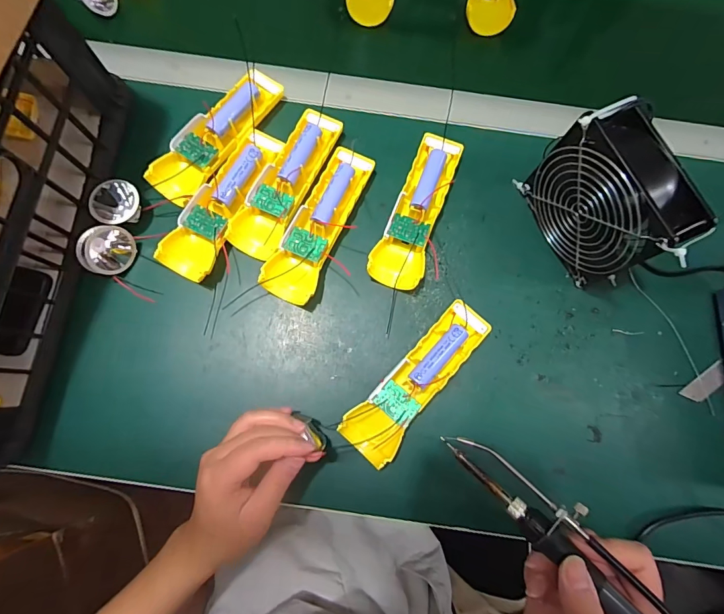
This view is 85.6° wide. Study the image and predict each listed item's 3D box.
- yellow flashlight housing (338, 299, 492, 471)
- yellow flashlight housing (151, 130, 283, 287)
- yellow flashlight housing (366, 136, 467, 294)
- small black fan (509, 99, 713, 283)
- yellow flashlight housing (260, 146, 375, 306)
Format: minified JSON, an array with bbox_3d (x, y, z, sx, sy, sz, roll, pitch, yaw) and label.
[{"bbox_3d":[0.051,0.063,0.353,0.048,0.031,0.164,40,80,7],"label":"yellow flashlight housing"},{"bbox_3d":[-0.135,-0.106,0.384,0.050,0.023,0.165,27,79,4],"label":"yellow flashlight housing"},{"bbox_3d":[0.055,-0.098,0.392,0.050,0.032,0.163,19,78,3],"label":"yellow flashlight housing"},{"bbox_3d":[0.215,-0.091,0.348,0.053,0.122,0.132,-23,79,-6],"label":"small black fan"},{"bbox_3d":[-0.039,-0.082,0.382,0.048,0.030,0.163,25,79,4],"label":"yellow flashlight housing"}]

